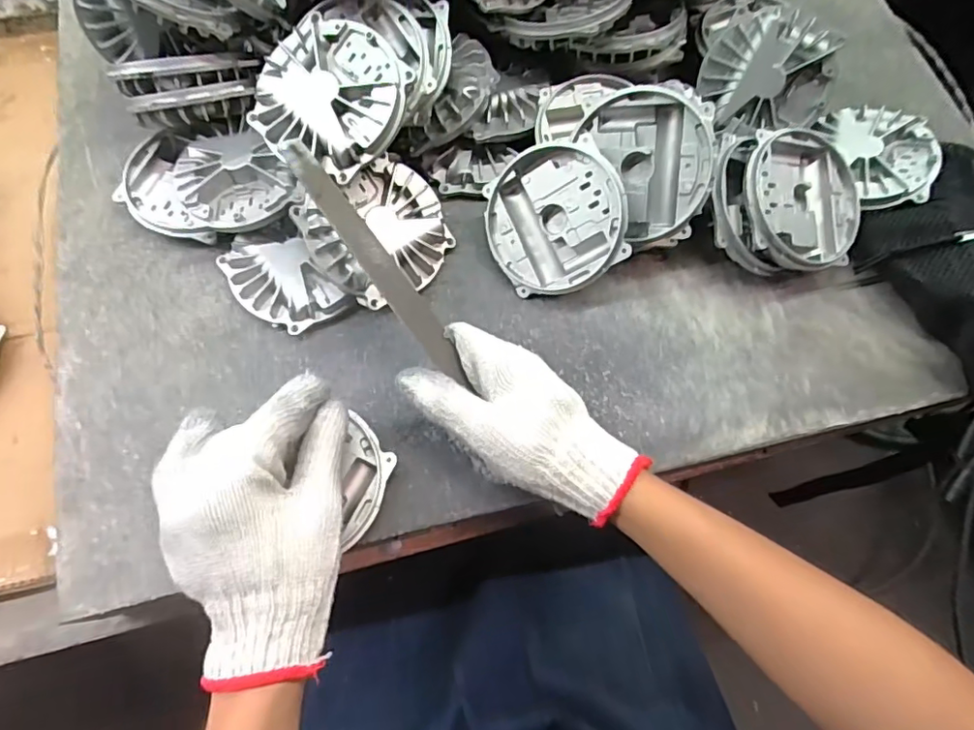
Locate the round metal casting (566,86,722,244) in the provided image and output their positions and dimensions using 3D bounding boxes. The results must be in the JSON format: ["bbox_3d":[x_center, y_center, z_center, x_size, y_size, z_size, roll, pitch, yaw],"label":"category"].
[{"bbox_3d":[0.120,-0.149,0.428,0.095,0.038,0.110,9,108,19],"label":"round metal casting"}]

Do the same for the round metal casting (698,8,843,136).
[{"bbox_3d":[0.239,-0.252,0.486,0.102,0.040,0.090,-1,113,13],"label":"round metal casting"}]

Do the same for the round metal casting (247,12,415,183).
[{"bbox_3d":[-0.112,-0.190,0.402,0.106,0.028,0.106,-1,84,5],"label":"round metal casting"}]

